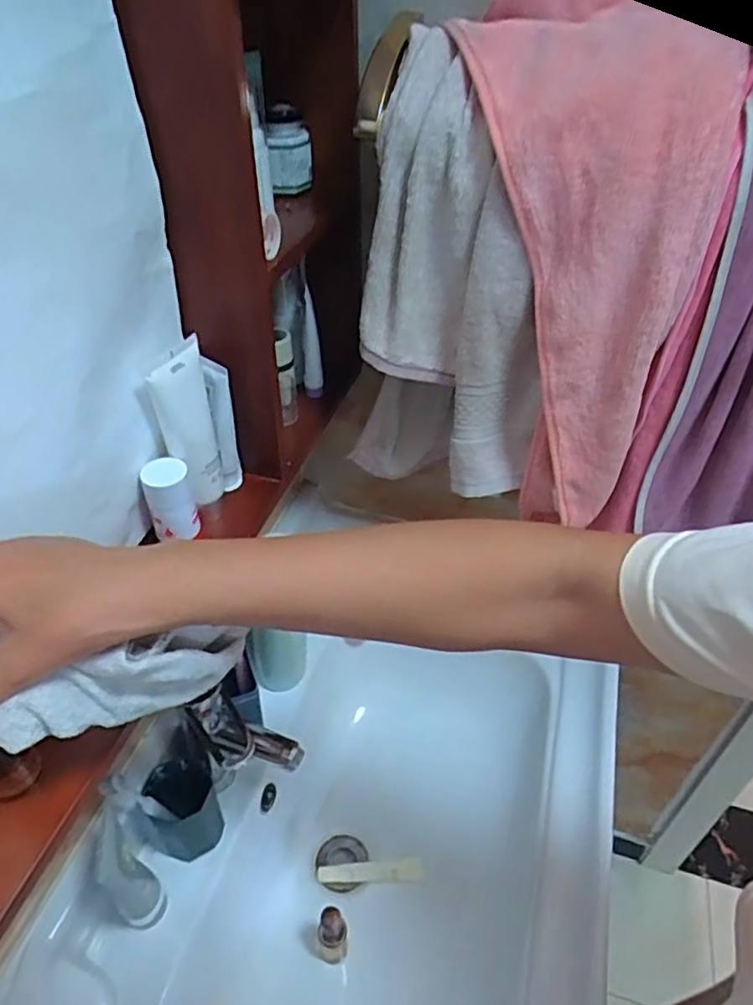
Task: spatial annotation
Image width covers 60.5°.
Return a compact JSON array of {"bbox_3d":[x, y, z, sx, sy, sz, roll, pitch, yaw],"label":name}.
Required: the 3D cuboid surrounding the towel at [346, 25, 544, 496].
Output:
[{"bbox_3d":[0.065,-0.169,0.562,0.156,0.339,0.103,28,49,28],"label":"towel"}]

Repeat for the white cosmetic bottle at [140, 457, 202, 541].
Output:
[{"bbox_3d":[-0.169,-0.004,0.531,0.036,0.063,0.033,-14,44,-16],"label":"white cosmetic bottle"}]

